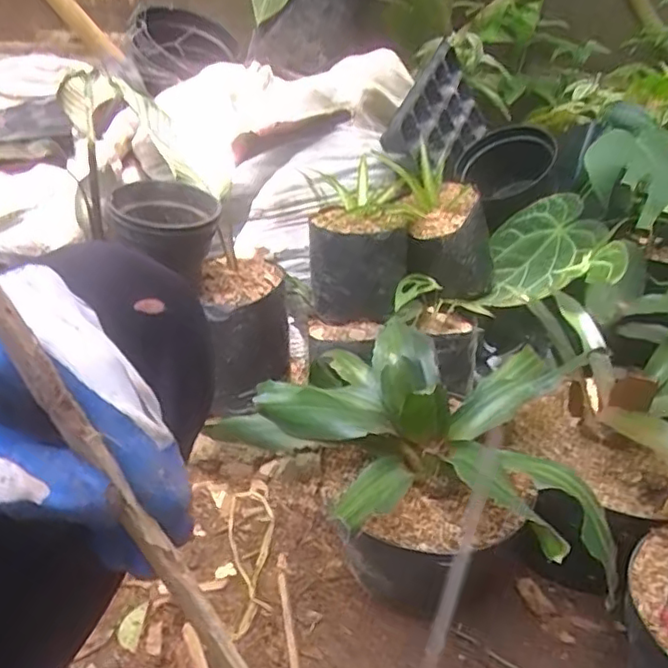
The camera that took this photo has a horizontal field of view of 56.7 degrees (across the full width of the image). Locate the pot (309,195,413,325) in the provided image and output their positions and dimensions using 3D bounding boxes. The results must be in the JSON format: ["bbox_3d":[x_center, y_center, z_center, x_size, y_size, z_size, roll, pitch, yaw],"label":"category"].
[{"bbox_3d":[0.034,-0.098,0.820,0.121,0.130,0.124,2,31,-1],"label":"pot"}]

